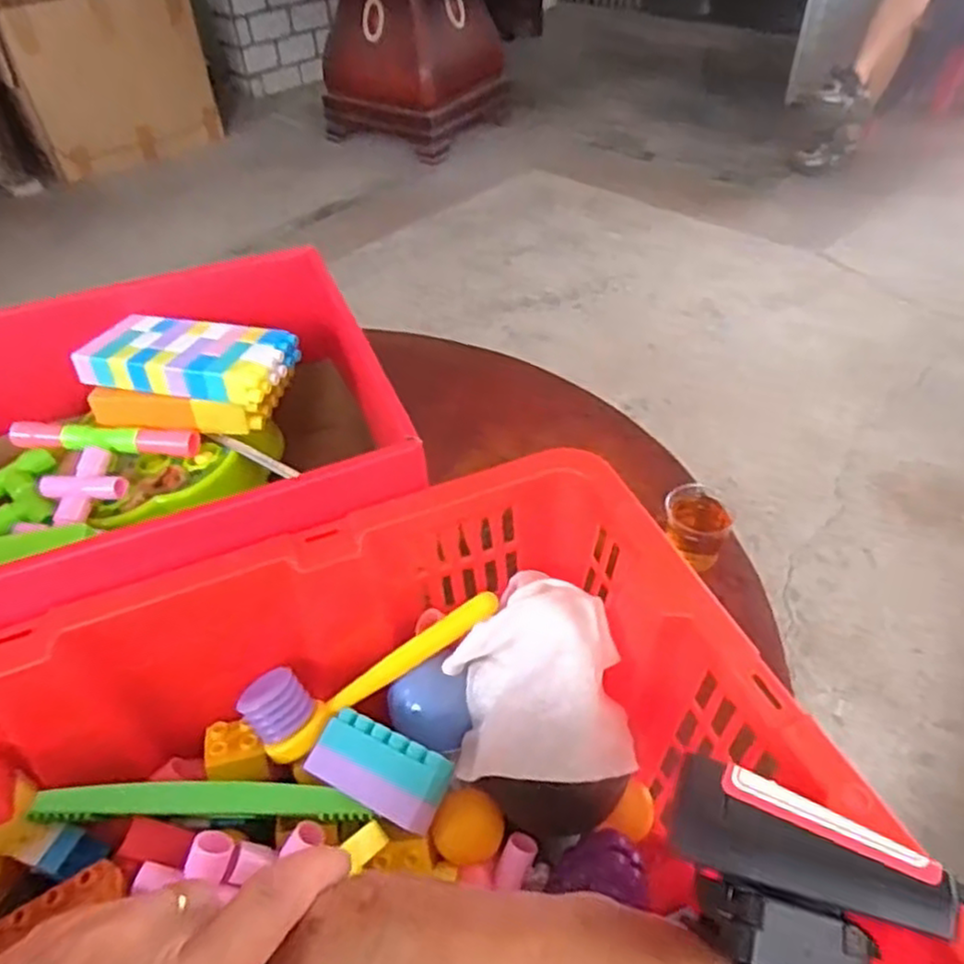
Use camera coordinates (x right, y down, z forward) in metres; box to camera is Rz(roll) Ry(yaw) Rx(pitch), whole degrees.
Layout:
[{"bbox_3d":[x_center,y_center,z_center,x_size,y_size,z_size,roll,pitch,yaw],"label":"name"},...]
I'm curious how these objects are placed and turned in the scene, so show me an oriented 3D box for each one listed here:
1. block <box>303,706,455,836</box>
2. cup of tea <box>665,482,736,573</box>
[{"bbox_3d":[-0.055,0.149,0.377,0.073,0.017,0.037,21,49,22],"label":"block"},{"bbox_3d":[0.164,0.038,0.553,0.048,0.062,0.043,15,47,17],"label":"cup of tea"}]

